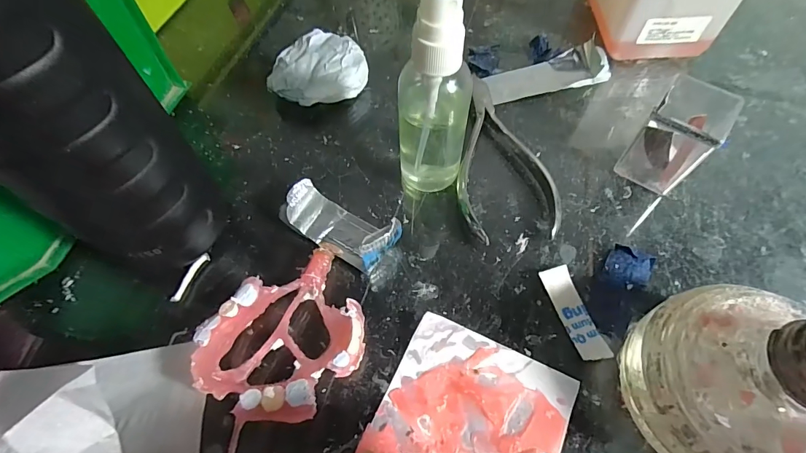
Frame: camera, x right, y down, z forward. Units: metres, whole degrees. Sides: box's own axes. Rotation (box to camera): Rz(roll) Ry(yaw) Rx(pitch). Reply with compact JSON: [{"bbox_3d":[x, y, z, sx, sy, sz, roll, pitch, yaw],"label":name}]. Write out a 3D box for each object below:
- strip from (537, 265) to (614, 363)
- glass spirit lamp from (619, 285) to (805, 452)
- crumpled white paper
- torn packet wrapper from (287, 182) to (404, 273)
[{"bbox_3d":[0.084,0.042,0.199,0.015,0.005,0.047,-15,61,-7],"label":"strip"},{"bbox_3d":[0.124,0.059,0.147,0.072,0.077,0.075,-12,61,-5],"label":"glass spirit lamp"},{"bbox_3d":[-0.059,-0.105,0.276,0.062,0.026,0.055,-18,61,-8],"label":"crumpled white paper"},{"bbox_3d":[-0.035,-0.002,0.216,0.064,0.026,0.027,32,66,18],"label":"torn packet wrapper"}]

